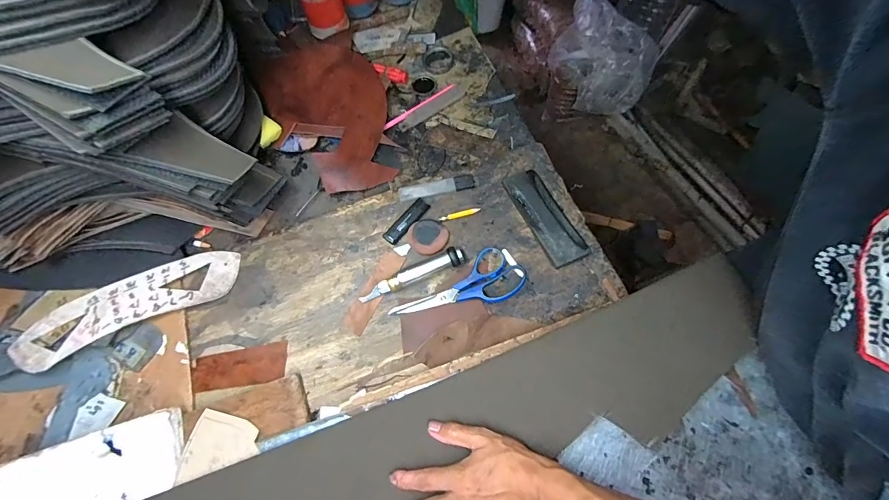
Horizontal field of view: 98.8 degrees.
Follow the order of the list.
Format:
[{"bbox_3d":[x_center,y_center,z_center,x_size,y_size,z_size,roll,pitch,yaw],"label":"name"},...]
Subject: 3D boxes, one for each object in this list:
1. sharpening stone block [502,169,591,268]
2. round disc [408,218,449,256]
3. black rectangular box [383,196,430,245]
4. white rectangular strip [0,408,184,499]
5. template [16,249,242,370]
[{"bbox_3d":[0.142,-0.049,0.538,0.056,0.024,0.153,-24,70,-9],"label":"sharpening stone block"},{"bbox_3d":[-0.024,-0.019,0.535,0.055,0.011,0.052,0,68,1],"label":"round disc"},{"bbox_3d":[-0.054,-0.043,0.551,0.025,0.008,0.080,39,74,15],"label":"black rectangular box"},{"bbox_3d":[-0.440,0.264,0.407,0.298,0.013,0.084,-18,69,-6],"label":"white rectangular strip"},{"bbox_3d":[-0.423,0.074,0.517,0.279,0.012,0.073,-24,71,-14],"label":"template"}]

